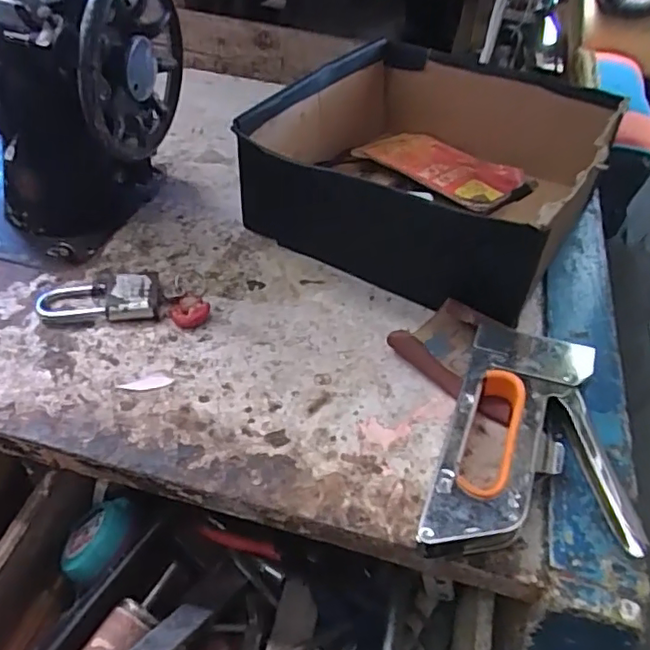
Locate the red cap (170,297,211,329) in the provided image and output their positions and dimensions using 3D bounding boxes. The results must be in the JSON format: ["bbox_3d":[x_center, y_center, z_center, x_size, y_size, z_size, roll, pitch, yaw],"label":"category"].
[{"bbox_3d":[-0.105,-0.010,0.450,0.028,0.012,0.025,16,46,11],"label":"red cap"}]

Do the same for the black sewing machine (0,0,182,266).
[{"bbox_3d":[-0.294,-0.187,0.487,0.322,0.199,0.146,10,45,6],"label":"black sewing machine"}]

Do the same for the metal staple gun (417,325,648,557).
[{"bbox_3d":[0.133,0.078,0.357,0.113,0.039,0.163,17,46,13],"label":"metal staple gun"}]

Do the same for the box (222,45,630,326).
[{"bbox_3d":[0.096,-0.158,0.560,0.259,0.099,0.289,21,47,17],"label":"box"}]

